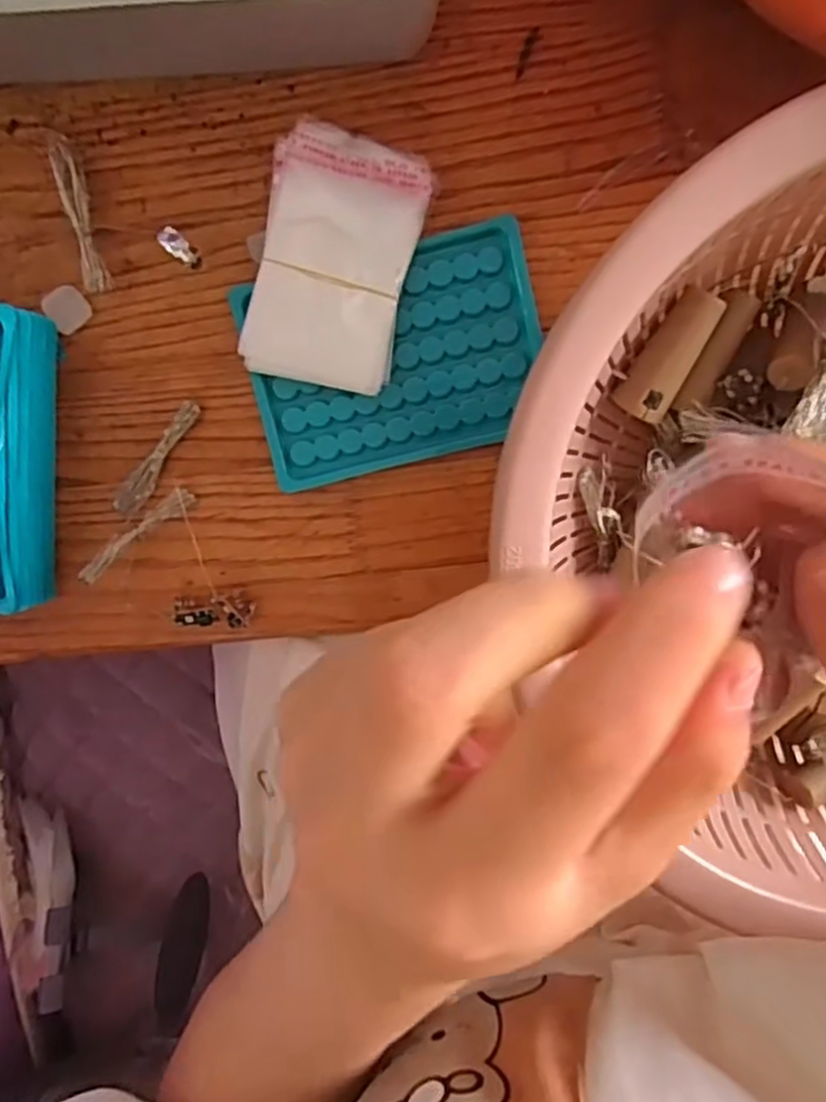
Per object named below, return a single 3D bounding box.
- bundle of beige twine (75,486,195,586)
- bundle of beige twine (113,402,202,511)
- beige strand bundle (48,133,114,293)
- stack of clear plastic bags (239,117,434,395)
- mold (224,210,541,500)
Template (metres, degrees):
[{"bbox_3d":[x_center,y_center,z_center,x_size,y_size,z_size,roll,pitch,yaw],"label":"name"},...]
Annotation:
[{"bbox_3d":[-0.128,-0.008,0.351,0.062,0.007,0.009,-42,95,-19],"label":"bundle of beige twine"},{"bbox_3d":[-0.120,-0.044,0.359,0.012,0.008,0.062,38,97,-4],"label":"bundle of beige twine"},{"bbox_3d":[-0.150,-0.152,0.342,0.010,0.016,0.067,-10,98,3],"label":"beige strand bundle"},{"bbox_3d":[-0.034,-0.129,0.338,0.067,0.016,0.106,11,98,0],"label":"stack of clear plastic bags"},{"bbox_3d":[-0.008,-0.088,0.348,0.132,0.009,0.094,-13,97,3],"label":"mold"}]

